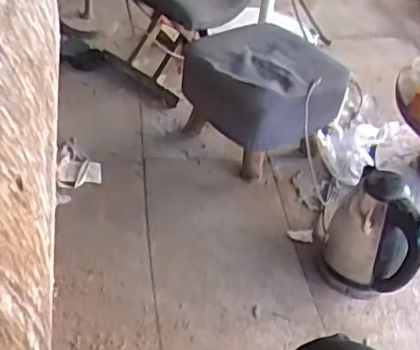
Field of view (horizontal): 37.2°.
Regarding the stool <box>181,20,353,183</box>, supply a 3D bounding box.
[{"bbox_3d":[0.112,-0.149,1.416,0.344,0.255,0.328,4,42,-3],"label":"stool"}]

